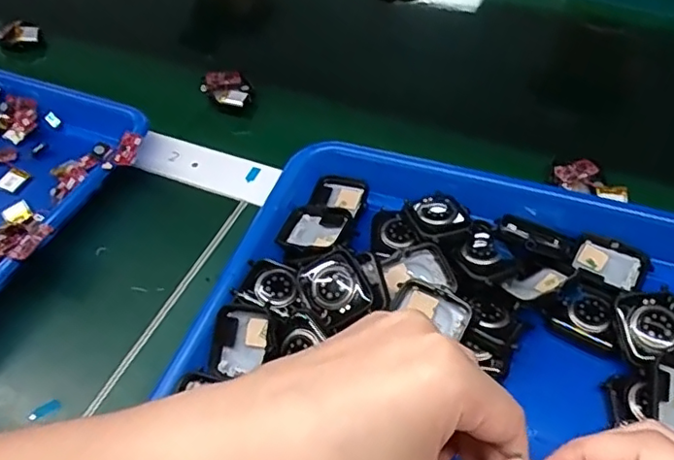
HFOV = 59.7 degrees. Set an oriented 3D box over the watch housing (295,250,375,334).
[{"bbox_3d":[-0.001,0.032,0.322,0.034,0.008,0.042,-33,58,-6],"label":"watch housing"}]

